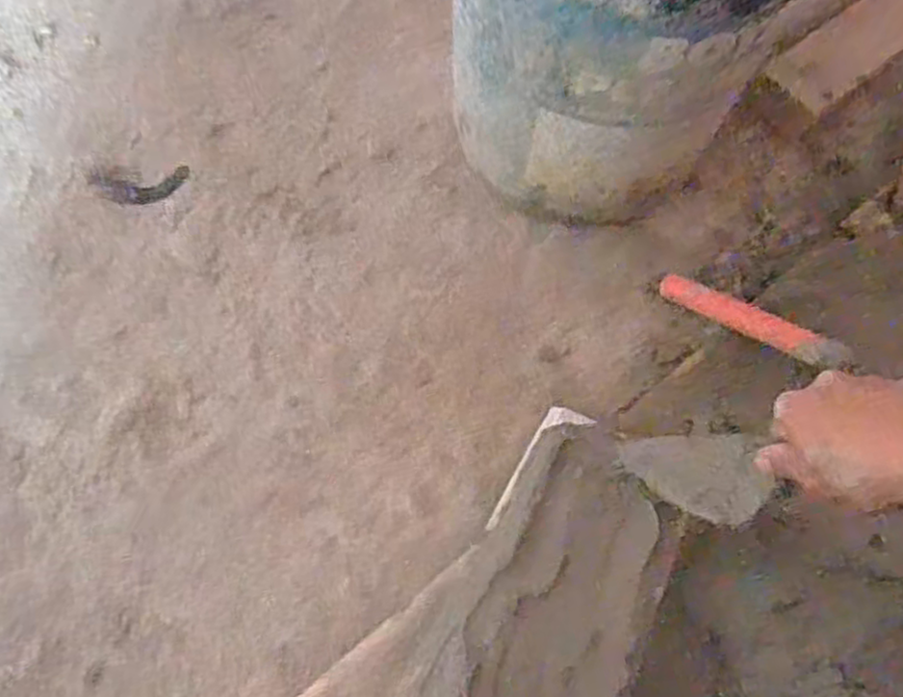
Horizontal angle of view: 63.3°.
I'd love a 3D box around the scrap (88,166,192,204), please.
[{"bbox_3d":[-0.296,-0.154,0.695,0.089,0.006,0.042,-8,65,-7],"label":"scrap"}]

